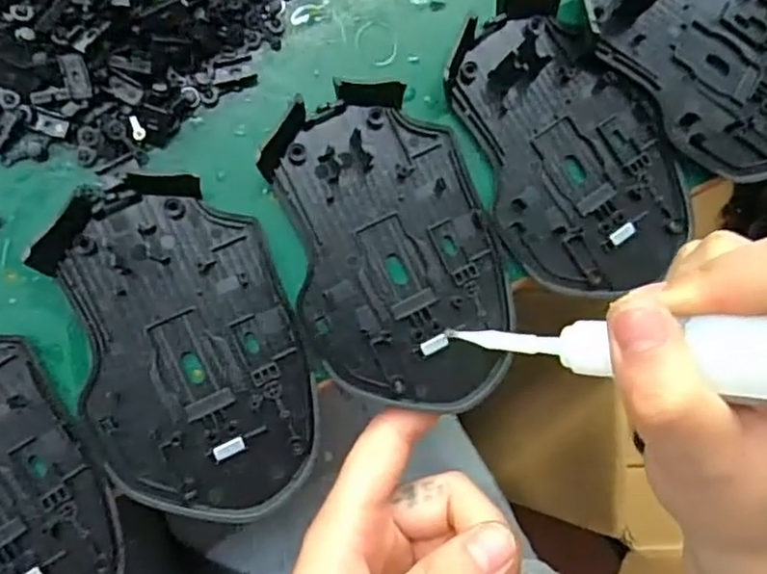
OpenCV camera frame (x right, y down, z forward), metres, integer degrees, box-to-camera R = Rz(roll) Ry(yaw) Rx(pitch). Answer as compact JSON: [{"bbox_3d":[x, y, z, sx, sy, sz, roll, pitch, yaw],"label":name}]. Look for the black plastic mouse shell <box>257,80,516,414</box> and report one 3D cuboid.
[{"bbox_3d":[0.005,-0.011,0.223,0.071,0.017,0.114,-19,90,-9],"label":"black plastic mouse shell"}]

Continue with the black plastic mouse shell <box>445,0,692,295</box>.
[{"bbox_3d":[0.069,-0.051,0.236,0.071,0.008,0.109,-27,91,-9],"label":"black plastic mouse shell"}]

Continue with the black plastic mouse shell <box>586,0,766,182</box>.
[{"bbox_3d":[0.125,-0.089,0.246,0.112,0.010,0.070,43,82,-4],"label":"black plastic mouse shell"}]

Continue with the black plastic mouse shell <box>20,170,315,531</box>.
[{"bbox_3d":[-0.064,0.021,0.214,0.071,0.014,0.114,-15,89,-9],"label":"black plastic mouse shell"}]

